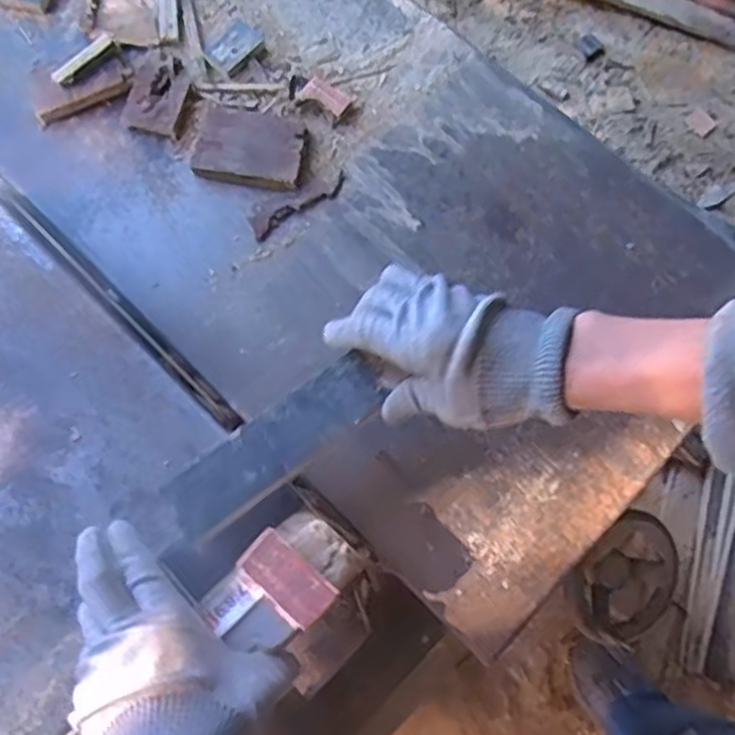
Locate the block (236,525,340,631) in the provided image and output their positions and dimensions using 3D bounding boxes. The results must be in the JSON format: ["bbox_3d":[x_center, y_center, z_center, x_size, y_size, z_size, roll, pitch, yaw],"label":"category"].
[{"bbox_3d":[-0.052,0.135,0.470,0.062,0.013,0.034,40,77,16],"label":"block"}]

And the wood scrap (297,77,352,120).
[{"bbox_3d":[-0.036,-0.235,0.643,0.042,0.011,0.025,35,77,9],"label":"wood scrap"}]

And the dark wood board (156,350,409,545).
[{"bbox_3d":[-0.060,0.051,0.506,0.171,0.009,0.048,-36,78,-7],"label":"dark wood board"}]

